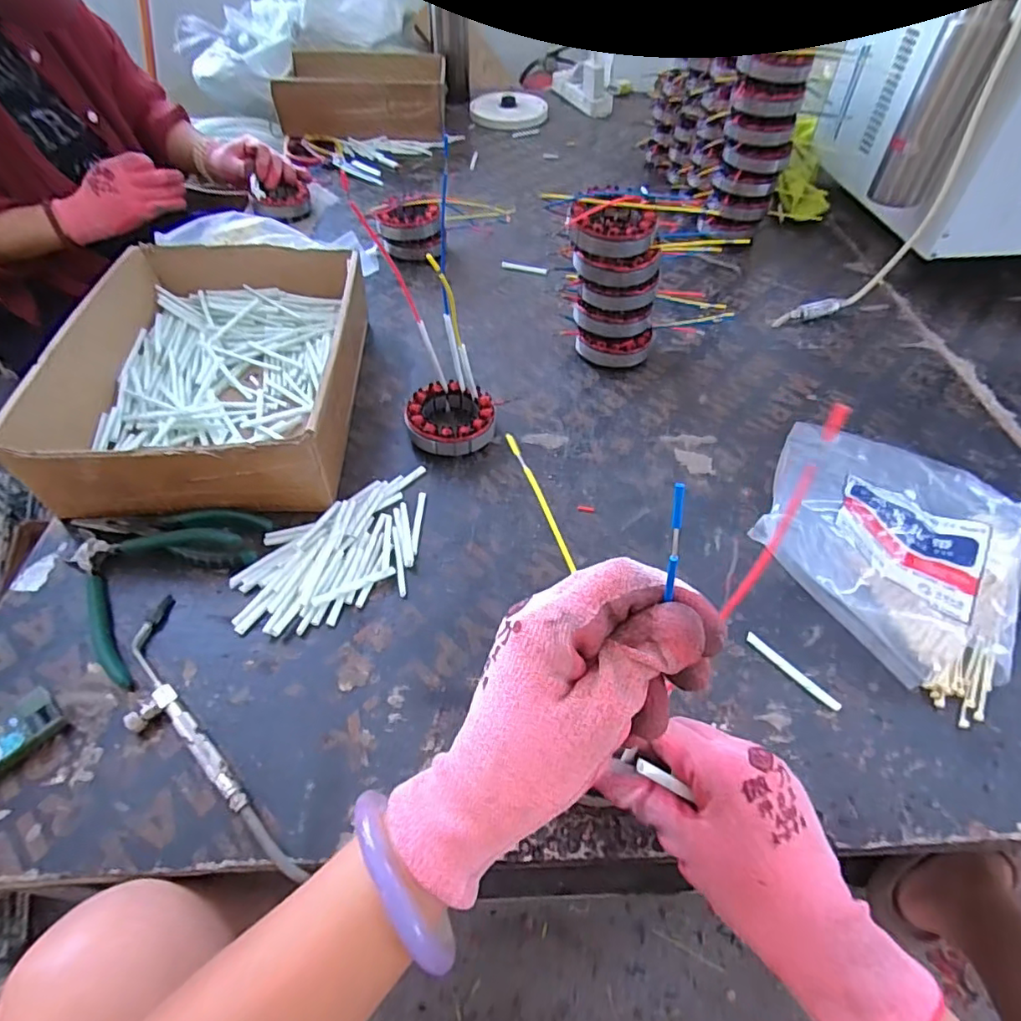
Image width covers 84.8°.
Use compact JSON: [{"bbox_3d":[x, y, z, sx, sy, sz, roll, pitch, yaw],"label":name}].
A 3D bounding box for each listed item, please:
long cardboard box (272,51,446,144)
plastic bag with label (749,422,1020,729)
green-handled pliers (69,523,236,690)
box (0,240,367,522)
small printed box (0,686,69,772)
[{"bbox_3d":[-0.283,-0.825,1.110,0.306,0.101,0.278,-4,51,-4],"label":"long cardboard box"},{"bbox_3d":[0.319,0.009,0.457,0.198,0.070,0.246,29,57,21],"label":"plastic bag with label"},{"bbox_3d":[-0.288,0.047,0.428,0.117,0.023,0.125,24,55,17],"label":"green-handled pliers"},{"bbox_3d":[-0.277,-0.155,0.551,0.242,0.081,0.351,-2,51,-2],"label":"box"},{"bbox_3d":[-0.325,0.150,0.356,0.031,0.015,0.069,34,58,24],"label":"small printed box"}]

